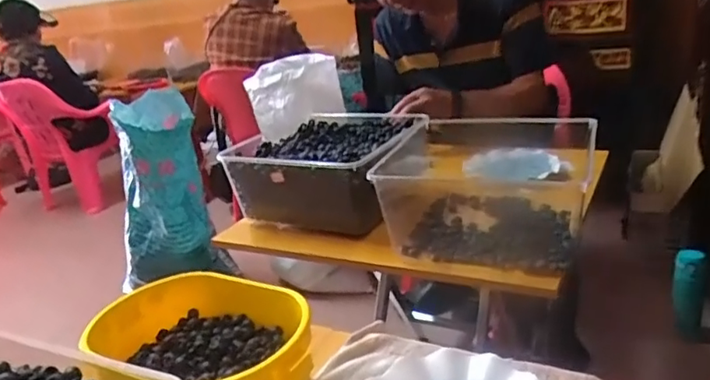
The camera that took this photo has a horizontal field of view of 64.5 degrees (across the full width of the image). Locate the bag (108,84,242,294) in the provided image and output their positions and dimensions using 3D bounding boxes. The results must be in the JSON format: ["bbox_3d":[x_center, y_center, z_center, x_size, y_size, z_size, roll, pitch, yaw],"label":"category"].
[{"bbox_3d":[-0.592,0.025,1.693,0.289,0.558,0.309,-17,22,-25],"label":"bag"}]

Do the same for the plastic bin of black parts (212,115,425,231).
[{"bbox_3d":[-0.043,-0.044,1.067,0.295,0.126,0.310,3,23,26],"label":"plastic bin of black parts"}]

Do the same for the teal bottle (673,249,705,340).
[{"bbox_3d":[0.769,0.235,1.292,0.071,0.220,0.060,2,22,26],"label":"teal bottle"}]

